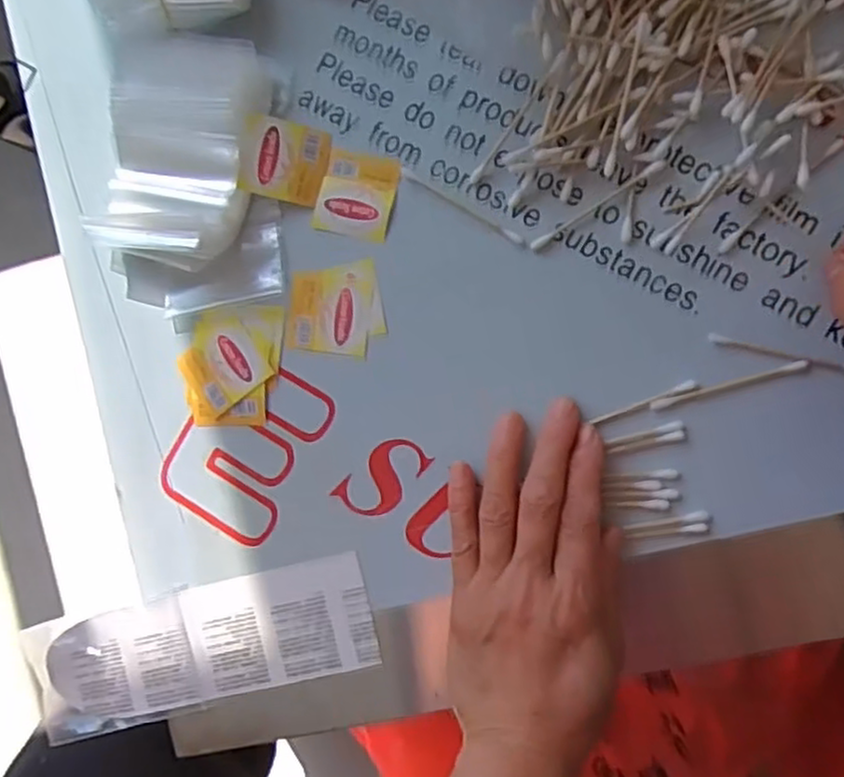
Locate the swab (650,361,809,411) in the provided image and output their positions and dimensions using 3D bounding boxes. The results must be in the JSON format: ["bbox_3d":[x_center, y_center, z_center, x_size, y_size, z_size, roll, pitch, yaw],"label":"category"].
[{"bbox_3d":[0.144,-0.002,0.338,0.071,0.006,0.005,-17,88,10],"label":"swab"}]

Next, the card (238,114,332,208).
[{"bbox_3d":[-0.071,-0.117,0.367,0.044,0.004,0.038,11,96,-11],"label":"card"}]

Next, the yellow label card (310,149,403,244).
[{"bbox_3d":[-0.033,-0.099,0.367,0.039,0.004,0.042,15,94,9],"label":"yellow label card"}]

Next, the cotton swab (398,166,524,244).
[{"bbox_3d":[0.020,-0.092,0.357,0.071,0.004,0.005,33,96,7],"label":"cotton swab"}]

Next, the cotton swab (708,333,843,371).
[{"bbox_3d":[0.169,-0.016,0.330,0.069,0.006,0.005,14,94,9],"label":"cotton swab"}]

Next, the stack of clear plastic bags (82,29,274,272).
[{"bbox_3d":[-0.127,-0.123,0.367,0.081,0.029,0.115,12,93,9],"label":"stack of clear plastic bags"}]

